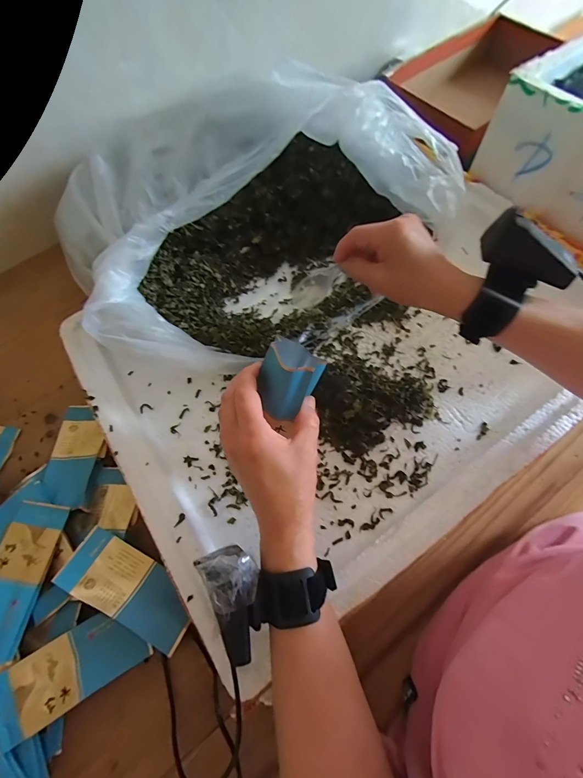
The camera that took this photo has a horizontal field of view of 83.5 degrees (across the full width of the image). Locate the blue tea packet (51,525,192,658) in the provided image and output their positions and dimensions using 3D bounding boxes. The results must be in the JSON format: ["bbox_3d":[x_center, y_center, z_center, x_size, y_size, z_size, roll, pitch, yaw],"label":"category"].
[{"bbox_3d":[-0.152,0.186,0.309,0.128,0.008,0.054,27,47,7],"label":"blue tea packet"}]

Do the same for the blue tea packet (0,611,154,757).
[{"bbox_3d":[-0.197,0.249,0.290,0.124,0.008,0.058,-19,69,-20],"label":"blue tea packet"}]

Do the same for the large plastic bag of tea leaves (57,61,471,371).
[{"bbox_3d":[-0.027,-0.198,0.387,0.406,0.156,0.259,-28,70,-10],"label":"large plastic bag of tea leaves"}]

